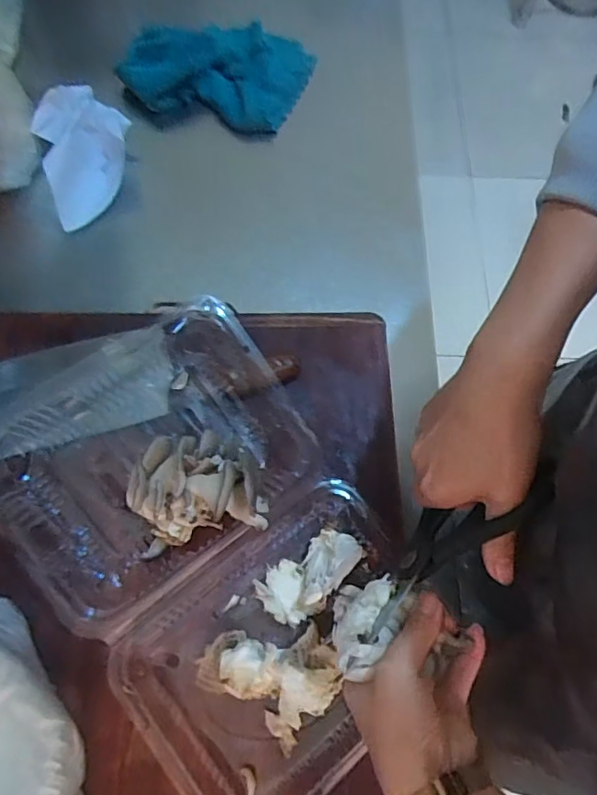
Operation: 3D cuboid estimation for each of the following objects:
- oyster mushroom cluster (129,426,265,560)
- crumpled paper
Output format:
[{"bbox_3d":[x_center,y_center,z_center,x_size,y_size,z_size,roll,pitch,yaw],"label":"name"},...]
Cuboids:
[{"bbox_3d":[-0.080,0.064,0.432,0.097,0.085,0.092,-8,69,-5],"label":"oyster mushroom cluster"},{"bbox_3d":[-0.223,-0.254,0.593,0.098,0.065,0.139,-20,71,-10],"label":"crumpled paper"}]

